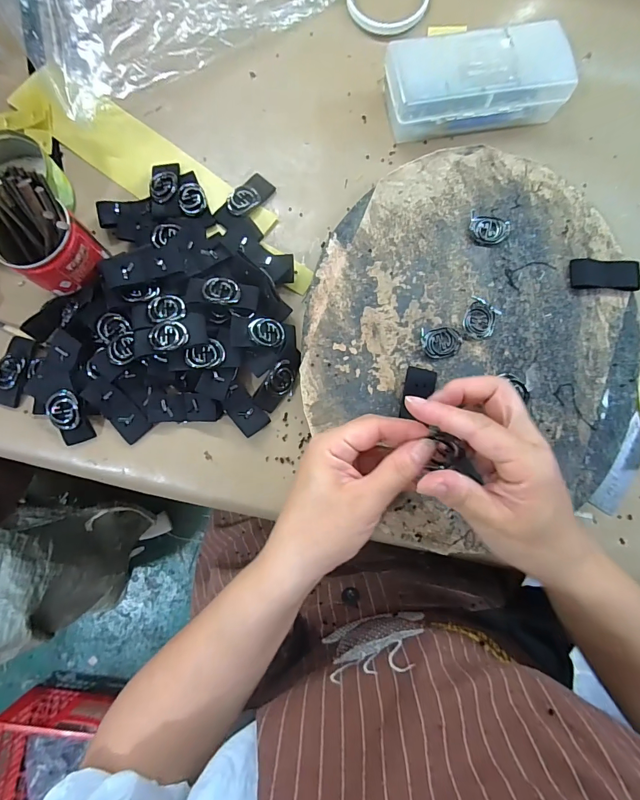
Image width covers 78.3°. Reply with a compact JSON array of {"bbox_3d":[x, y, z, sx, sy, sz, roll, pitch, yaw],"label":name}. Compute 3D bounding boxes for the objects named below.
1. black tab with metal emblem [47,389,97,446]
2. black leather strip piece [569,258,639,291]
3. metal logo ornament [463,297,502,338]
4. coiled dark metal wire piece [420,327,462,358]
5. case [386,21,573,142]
[{"bbox_3d":[-0.213,0.016,0.332,0.027,0.011,0.046,-22,111,-4],"label":"black tab with metal emblem"},{"bbox_3d":[0.252,-0.111,0.349,0.060,0.006,0.027,3,81,1],"label":"black leather strip piece"},{"bbox_3d":[0.142,-0.071,0.347,0.027,0.004,0.034,28,82,5],"label":"metal logo ornament"},{"bbox_3d":[0.106,-0.050,0.343,0.033,0.004,0.026,-6,81,0],"label":"coiled dark metal wire piece"},{"bbox_3d":[0.144,-0.298,0.375,0.169,0.048,0.080,-13,81,-1],"label":"case"}]

